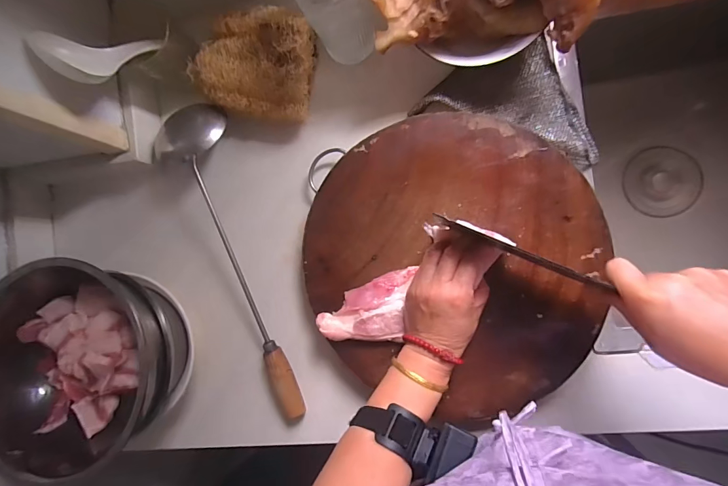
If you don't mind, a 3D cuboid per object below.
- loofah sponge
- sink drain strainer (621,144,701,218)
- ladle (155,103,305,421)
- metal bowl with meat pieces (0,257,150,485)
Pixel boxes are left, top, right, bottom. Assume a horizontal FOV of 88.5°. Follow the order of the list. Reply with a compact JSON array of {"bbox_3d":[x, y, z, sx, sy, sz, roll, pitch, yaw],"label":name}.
[{"bbox_3d":[-0.133,-0.220,0.457,0.143,0.048,0.117,15,91,10],"label":"loofah sponge"},{"bbox_3d":[0.481,-0.101,0.603,0.112,0.014,0.111,-24,73,6],"label":"sink drain strainer"},{"bbox_3d":[-0.172,0.030,0.473,0.087,0.051,0.411,-16,86,9],"label":"ladle"},{"bbox_3d":[-0.323,0.135,0.419,0.211,0.083,0.225,0,89,10],"label":"metal bowl with meat pieces"}]

